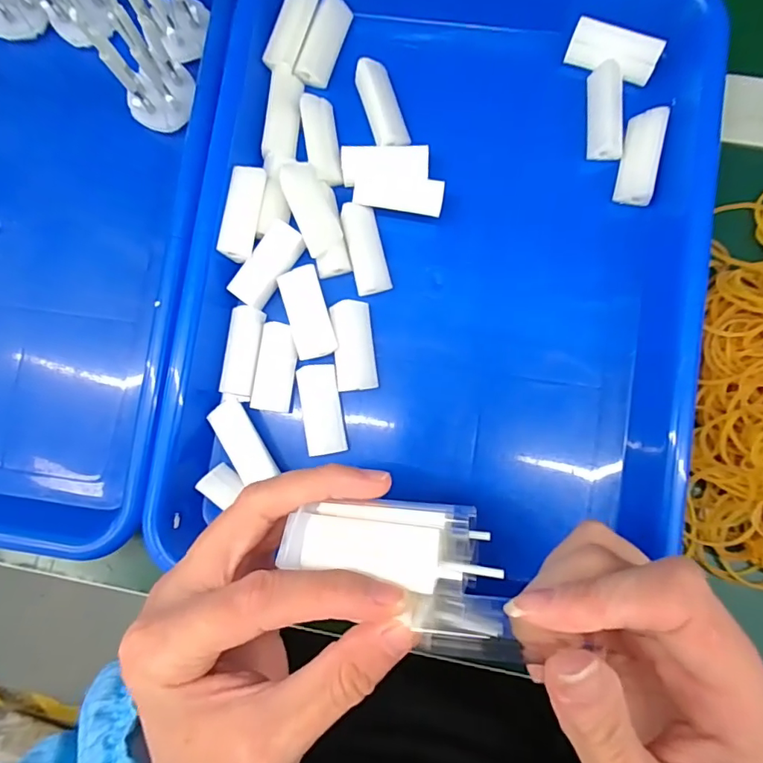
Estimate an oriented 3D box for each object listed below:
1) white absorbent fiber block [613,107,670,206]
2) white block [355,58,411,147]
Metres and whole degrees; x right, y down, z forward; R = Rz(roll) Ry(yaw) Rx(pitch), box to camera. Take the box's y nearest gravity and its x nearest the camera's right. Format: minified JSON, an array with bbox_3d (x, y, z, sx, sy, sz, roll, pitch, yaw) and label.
[{"bbox_3d":[0.134,-0.116,0.257,0.018,0.013,0.046,9,85,4],"label":"white absorbent fiber block"},{"bbox_3d":[0.000,-0.147,0.264,0.018,0.011,0.044,-19,84,1],"label":"white block"}]

